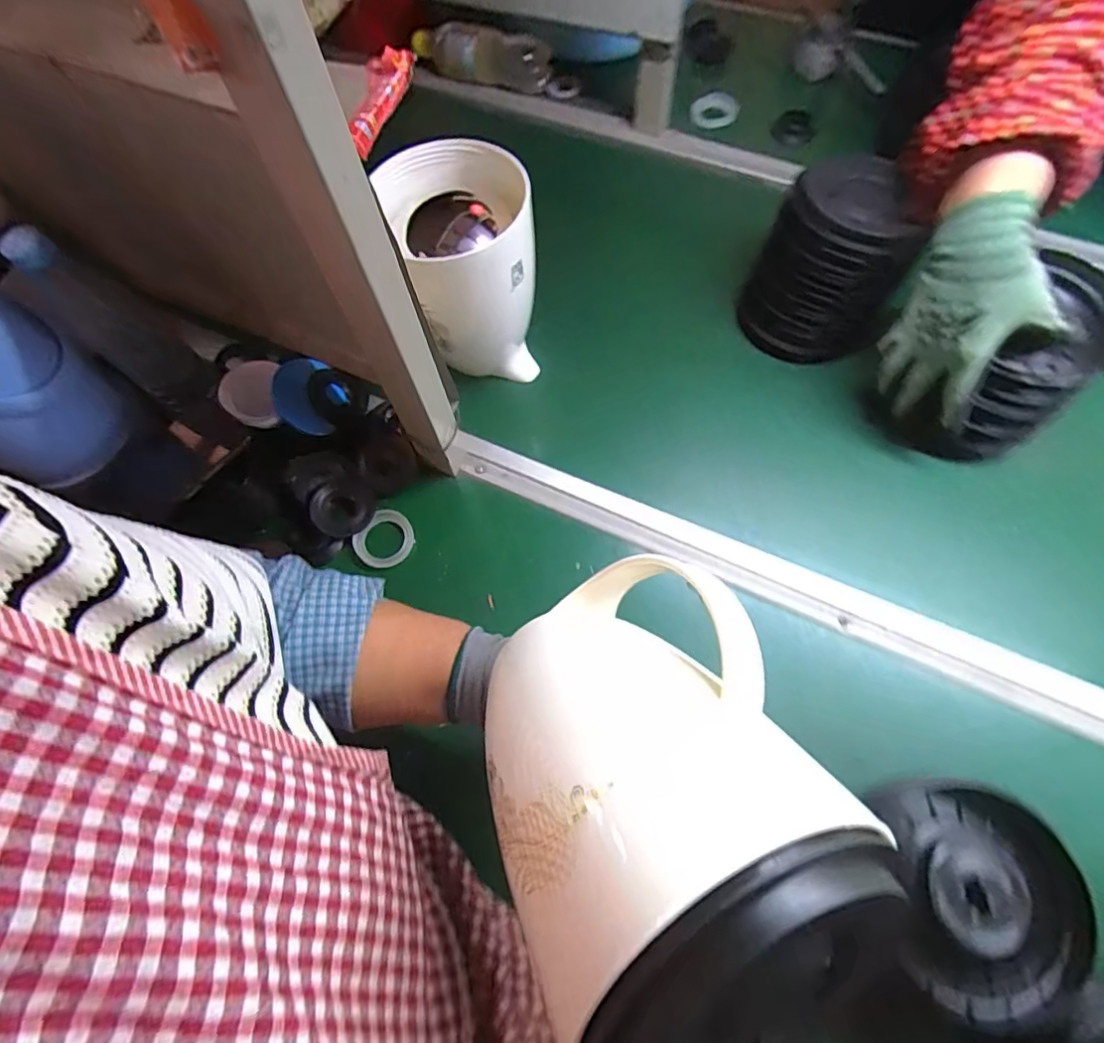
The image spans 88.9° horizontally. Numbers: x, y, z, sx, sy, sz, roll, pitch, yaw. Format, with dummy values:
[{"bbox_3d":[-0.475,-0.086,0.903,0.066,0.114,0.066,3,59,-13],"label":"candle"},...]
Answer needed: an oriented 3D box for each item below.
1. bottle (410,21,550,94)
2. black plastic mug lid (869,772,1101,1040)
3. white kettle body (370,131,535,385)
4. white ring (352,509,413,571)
[{"bbox_3d":[-0.082,-0.551,0.662,0.160,0.067,0.043,1,66,-12],"label":"bottle"},{"bbox_3d":[0.288,0.252,0.375,0.124,0.031,0.137,9,67,6],"label":"black plastic mug lid"},{"bbox_3d":[-0.074,-0.229,0.532,0.119,0.180,0.124,-18,67,-5],"label":"white kettle body"},{"bbox_3d":[-0.160,0.018,0.543,0.050,0.006,0.057,38,75,0],"label":"white ring"}]

